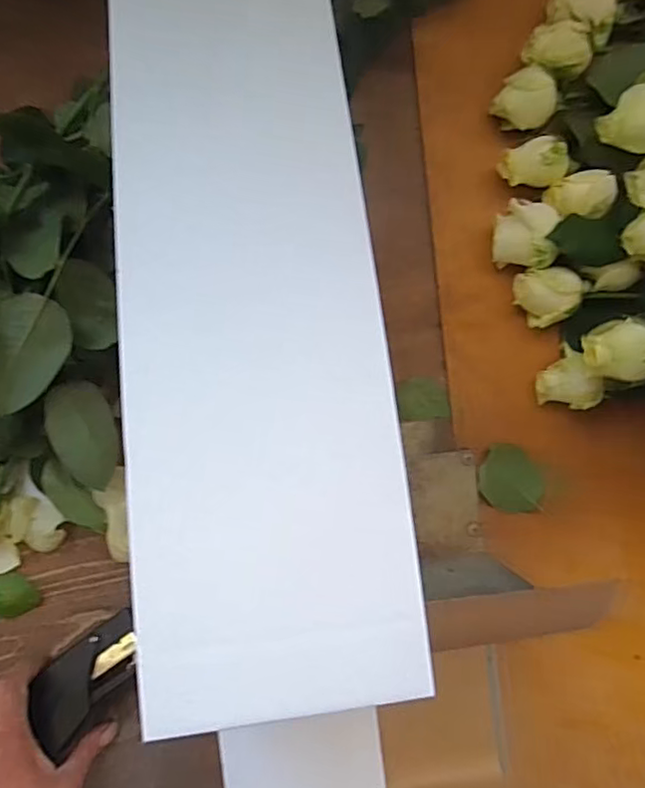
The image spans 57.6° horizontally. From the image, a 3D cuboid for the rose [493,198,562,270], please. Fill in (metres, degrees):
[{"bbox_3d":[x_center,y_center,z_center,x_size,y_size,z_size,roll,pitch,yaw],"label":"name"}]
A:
[{"bbox_3d":[0.155,-0.122,0.459,0.042,0.046,0.046,0,90,-4],"label":"rose"}]

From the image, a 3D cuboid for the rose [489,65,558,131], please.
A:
[{"bbox_3d":[0.160,-0.229,0.458,0.041,0.031,0.040,0,90,-4],"label":"rose"}]

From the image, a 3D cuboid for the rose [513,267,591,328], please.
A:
[{"bbox_3d":[0.182,-0.080,0.465,0.049,0.035,0.044,-21,91,-4],"label":"rose"}]

